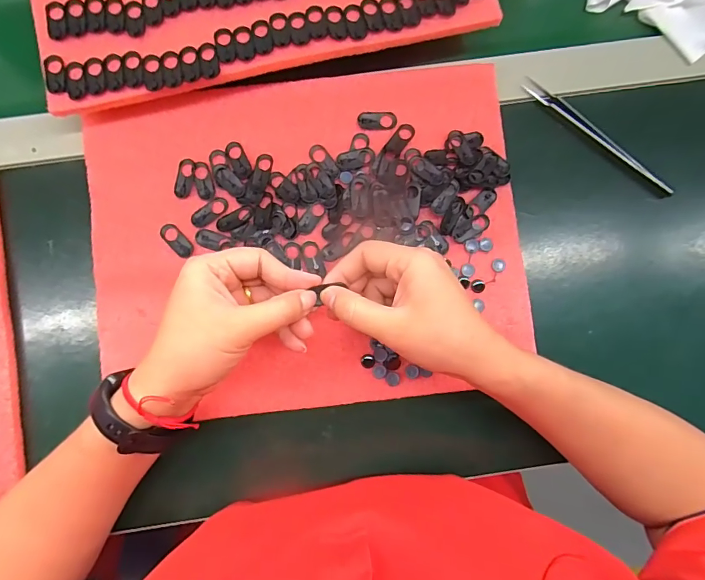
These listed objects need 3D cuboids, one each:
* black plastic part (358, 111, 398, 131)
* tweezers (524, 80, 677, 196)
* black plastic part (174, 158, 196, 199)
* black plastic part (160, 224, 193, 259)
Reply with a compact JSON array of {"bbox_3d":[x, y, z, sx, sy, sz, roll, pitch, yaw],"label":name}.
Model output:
[{"bbox_3d":[0.021,-0.139,0.344,0.031,0.004,0.015,2,85,-1],"label":"black plastic part"},{"bbox_3d":[0.207,-0.128,0.354,0.149,0.013,0.013,39,85,2],"label":"tweezers"},{"bbox_3d":[-0.135,-0.089,0.338,0.013,0.004,0.032,12,85,0],"label":"black plastic part"},{"bbox_3d":[-0.140,-0.039,0.336,0.014,0.004,0.030,-41,87,-5],"label":"black plastic part"}]

